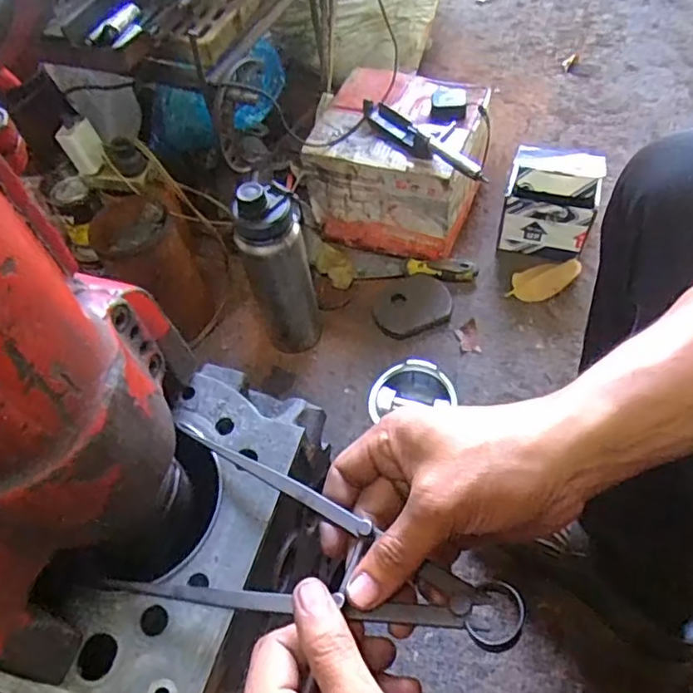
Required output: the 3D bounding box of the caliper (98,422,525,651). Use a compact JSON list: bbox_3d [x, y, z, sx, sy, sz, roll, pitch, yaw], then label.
[{"bbox_3d":[-0.023,0.105,0.295,0.209,0.014,0.092,12,59,26],"label":"caliper"}]

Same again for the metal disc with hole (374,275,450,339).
[{"bbox_3d":[0.095,-0.060,0.879,0.112,0.018,0.096,-21,57,-8],"label":"metal disc with hole"}]

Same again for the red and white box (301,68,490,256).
[{"bbox_3d":[0.074,-0.280,0.908,0.233,0.191,0.220,9,58,12],"label":"red and white box"}]

